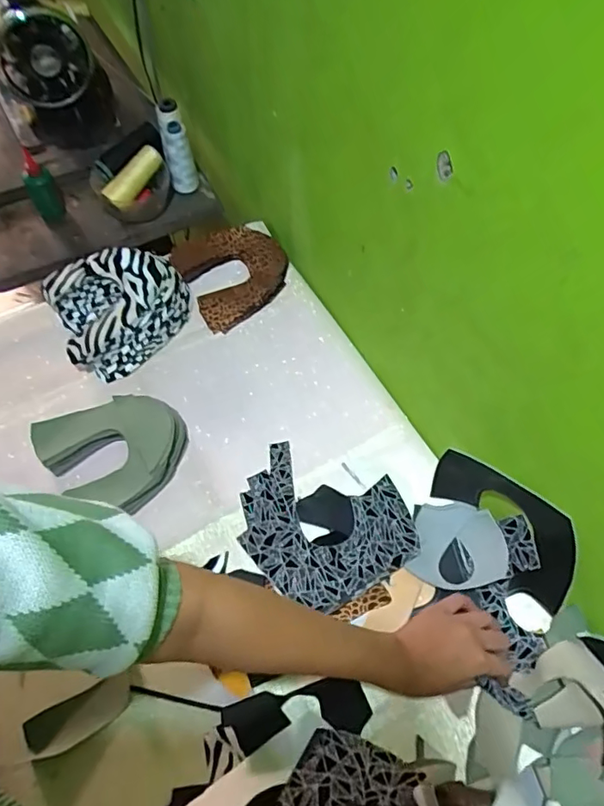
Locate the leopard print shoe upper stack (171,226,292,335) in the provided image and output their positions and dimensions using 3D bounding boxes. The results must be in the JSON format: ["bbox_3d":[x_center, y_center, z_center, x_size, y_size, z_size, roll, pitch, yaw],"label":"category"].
[{"bbox_3d":[-0.102,-0.201,0.817,0.154,0.053,0.163,-26,64,-15],"label":"leopard print shoe upper stack"}]

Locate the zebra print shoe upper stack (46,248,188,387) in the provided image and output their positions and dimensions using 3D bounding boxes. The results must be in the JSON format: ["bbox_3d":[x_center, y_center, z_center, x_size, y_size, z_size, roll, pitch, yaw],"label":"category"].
[{"bbox_3d":[-0.253,-0.137,0.756,0.181,0.083,0.167,-22,63,-13],"label":"zebra print shoe upper stack"}]

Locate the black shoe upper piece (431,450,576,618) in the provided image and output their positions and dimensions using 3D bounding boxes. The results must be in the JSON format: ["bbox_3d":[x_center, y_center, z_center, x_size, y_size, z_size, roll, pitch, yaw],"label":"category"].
[{"bbox_3d":[0.224,0.128,0.576,0.052,0.125,0.184,-28,65,-16],"label":"black shoe upper piece"}]

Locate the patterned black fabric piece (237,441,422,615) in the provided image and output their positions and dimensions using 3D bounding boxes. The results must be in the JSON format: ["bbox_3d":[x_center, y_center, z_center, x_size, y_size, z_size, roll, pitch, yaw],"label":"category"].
[{"bbox_3d":[0.026,0.149,0.626,0.205,0.016,0.168,17,57,13],"label":"patterned black fabric piece"}]

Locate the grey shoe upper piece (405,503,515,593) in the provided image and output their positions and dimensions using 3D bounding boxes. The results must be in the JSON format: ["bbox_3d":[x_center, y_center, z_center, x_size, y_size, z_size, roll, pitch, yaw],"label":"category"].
[{"bbox_3d":[0.180,0.165,0.617,0.105,0.014,0.095,-2,62,13],"label":"grey shoe upper piece"}]

